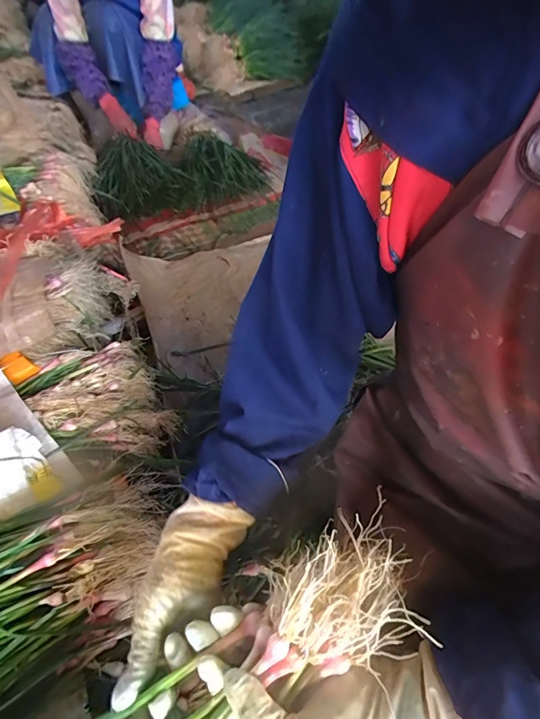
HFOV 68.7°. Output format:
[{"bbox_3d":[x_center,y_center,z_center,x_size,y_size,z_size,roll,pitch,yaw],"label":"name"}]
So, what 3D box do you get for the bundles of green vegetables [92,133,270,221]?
[{"bbox_3d":[-0.352,-0.730,1.490,0.661,0.197,0.454,-31,56,-19],"label":"bundles of green vegetables"}]

